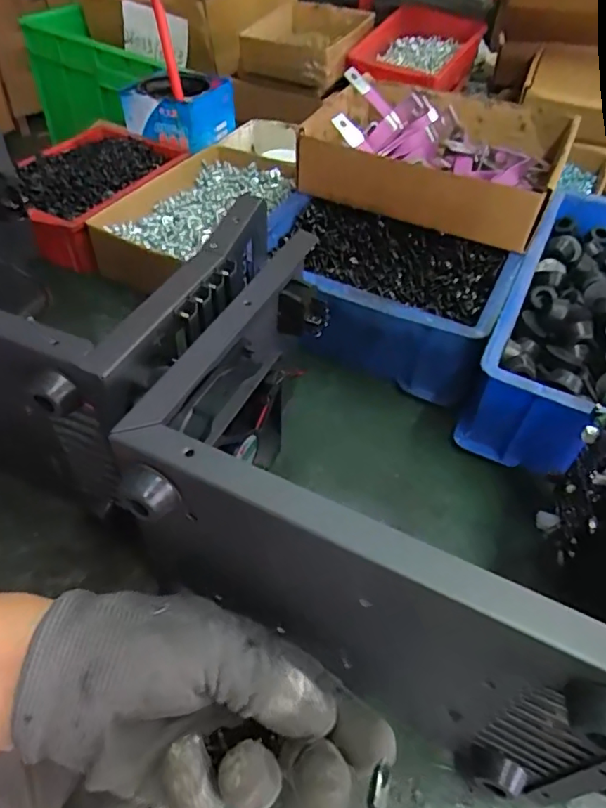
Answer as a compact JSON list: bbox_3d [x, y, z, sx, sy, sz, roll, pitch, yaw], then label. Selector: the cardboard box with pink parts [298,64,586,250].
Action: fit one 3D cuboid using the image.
[{"bbox_3d":[0.125,-0.240,0.514,0.209,0.060,0.207,19,49,12],"label":"cardboard box with pink parts"}]

